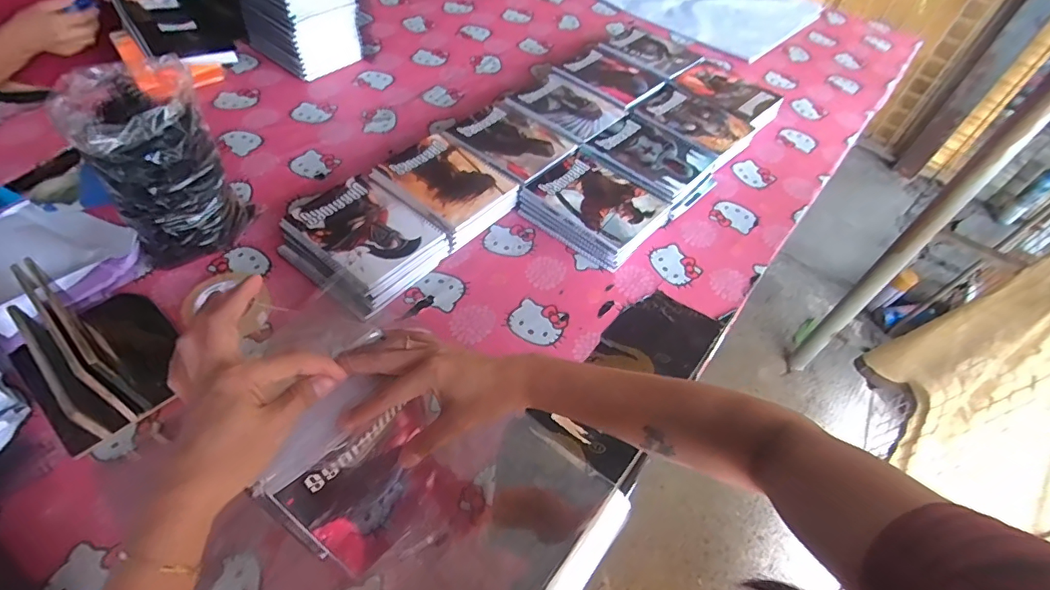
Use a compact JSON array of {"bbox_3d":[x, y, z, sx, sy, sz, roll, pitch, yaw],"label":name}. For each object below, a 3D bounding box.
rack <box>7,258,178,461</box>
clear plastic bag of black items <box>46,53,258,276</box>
[{"bbox_3d":[-0.513,0.051,0.583,0.212,0.111,0.152,36,57,22],"label":"rack"},{"bbox_3d":[-0.473,-0.160,0.672,0.136,0.250,0.120,-17,55,-18],"label":"clear plastic bag of black items"}]

